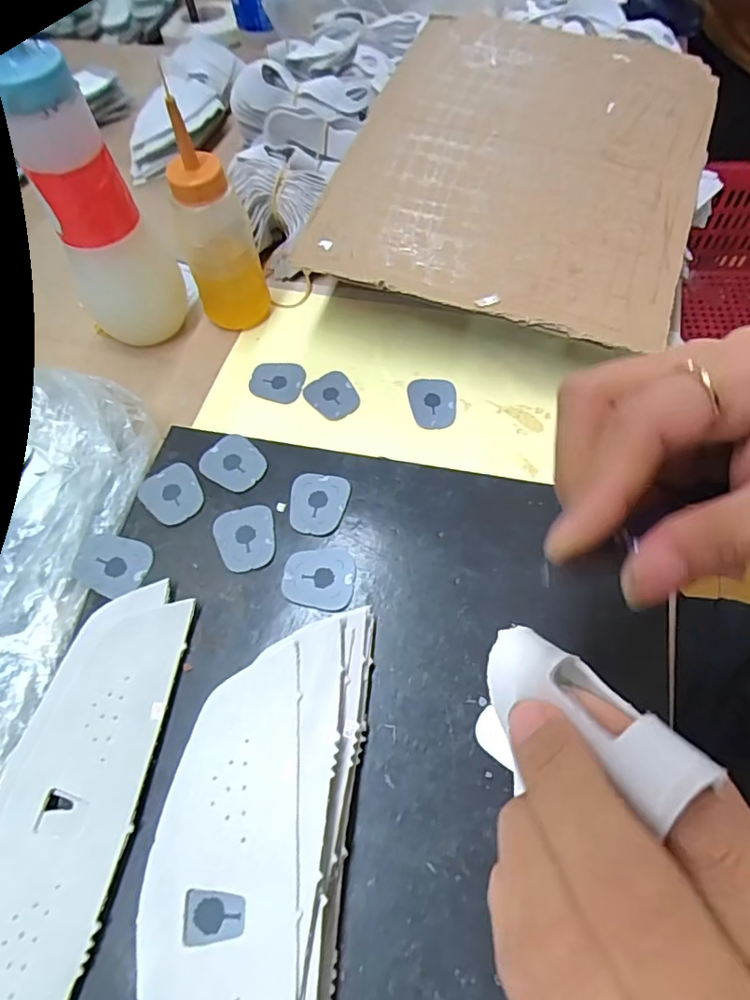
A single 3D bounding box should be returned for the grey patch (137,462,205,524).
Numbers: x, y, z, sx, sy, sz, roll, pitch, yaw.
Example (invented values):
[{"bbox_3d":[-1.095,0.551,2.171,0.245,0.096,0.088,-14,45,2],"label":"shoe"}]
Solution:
[{"bbox_3d":[-0.121,-0.004,0.324,0.033,0.004,0.038,-36,66,-16],"label":"grey patch"}]

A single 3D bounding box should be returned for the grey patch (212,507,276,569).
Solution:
[{"bbox_3d":[-0.074,0.021,0.309,0.033,0.004,0.038,-10,62,-4],"label":"grey patch"}]

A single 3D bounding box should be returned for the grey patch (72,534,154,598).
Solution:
[{"bbox_3d":[-0.146,0.036,0.303,0.037,0.009,0.032,12,63,8],"label":"grey patch"}]

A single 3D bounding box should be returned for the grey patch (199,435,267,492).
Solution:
[{"bbox_3d":[-0.086,-0.023,0.333,0.038,0.004,0.032,28,66,15],"label":"grey patch"}]

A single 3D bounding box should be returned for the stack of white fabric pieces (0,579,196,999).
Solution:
[{"bbox_3d":[-0.143,0.137,0.246,0.067,0.008,0.200,7,62,5],"label":"stack of white fabric pieces"}]

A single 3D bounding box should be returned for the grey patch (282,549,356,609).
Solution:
[{"bbox_3d":[-0.031,0.041,0.297,0.039,0.004,0.033,6,62,5],"label":"grey patch"}]

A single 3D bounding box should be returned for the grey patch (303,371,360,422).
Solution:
[{"bbox_3d":[-0.030,-0.074,0.382,0.032,0.005,0.037,-36,67,-17],"label":"grey patch"}]

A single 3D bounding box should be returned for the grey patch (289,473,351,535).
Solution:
[{"bbox_3d":[-0.034,0.001,0.317,0.033,0.004,0.038,7,62,5],"label":"grey patch"}]

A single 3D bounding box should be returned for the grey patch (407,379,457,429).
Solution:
[{"bbox_3d":[0.039,-0.067,0.372,0.032,0.004,0.037,2,62,3],"label":"grey patch"}]

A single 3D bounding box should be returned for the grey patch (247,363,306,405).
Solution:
[{"bbox_3d":[-0.071,-0.086,0.395,0.038,0.005,0.031,8,74,6],"label":"grey patch"}]

